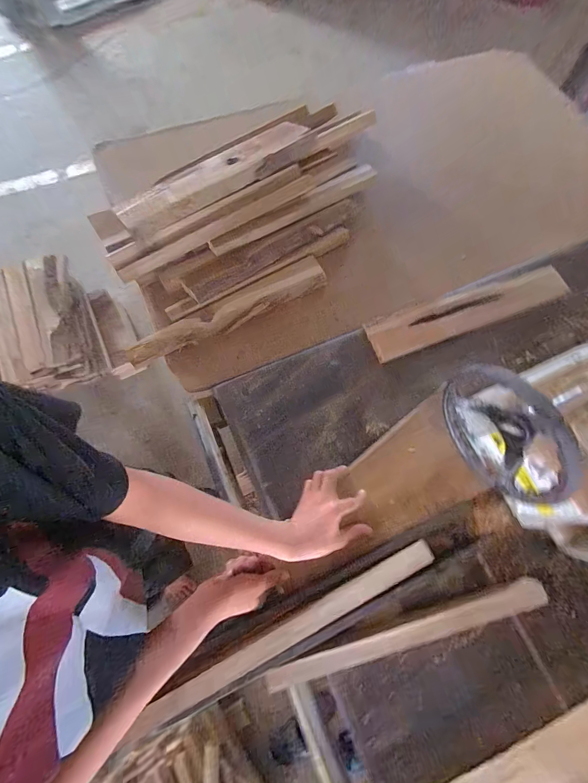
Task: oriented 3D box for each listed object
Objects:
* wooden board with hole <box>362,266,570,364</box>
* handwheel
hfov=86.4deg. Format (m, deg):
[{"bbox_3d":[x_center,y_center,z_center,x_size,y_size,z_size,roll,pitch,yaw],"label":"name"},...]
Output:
[{"bbox_3d":[0.389,-0.181,0.697,0.468,0.023,0.091,-19,75,-5],"label":"wooden board with hole"},{"bbox_3d":[0.286,0.056,0.424,0.046,0.181,0.190,-16,72,-8],"label":"handwheel"}]

